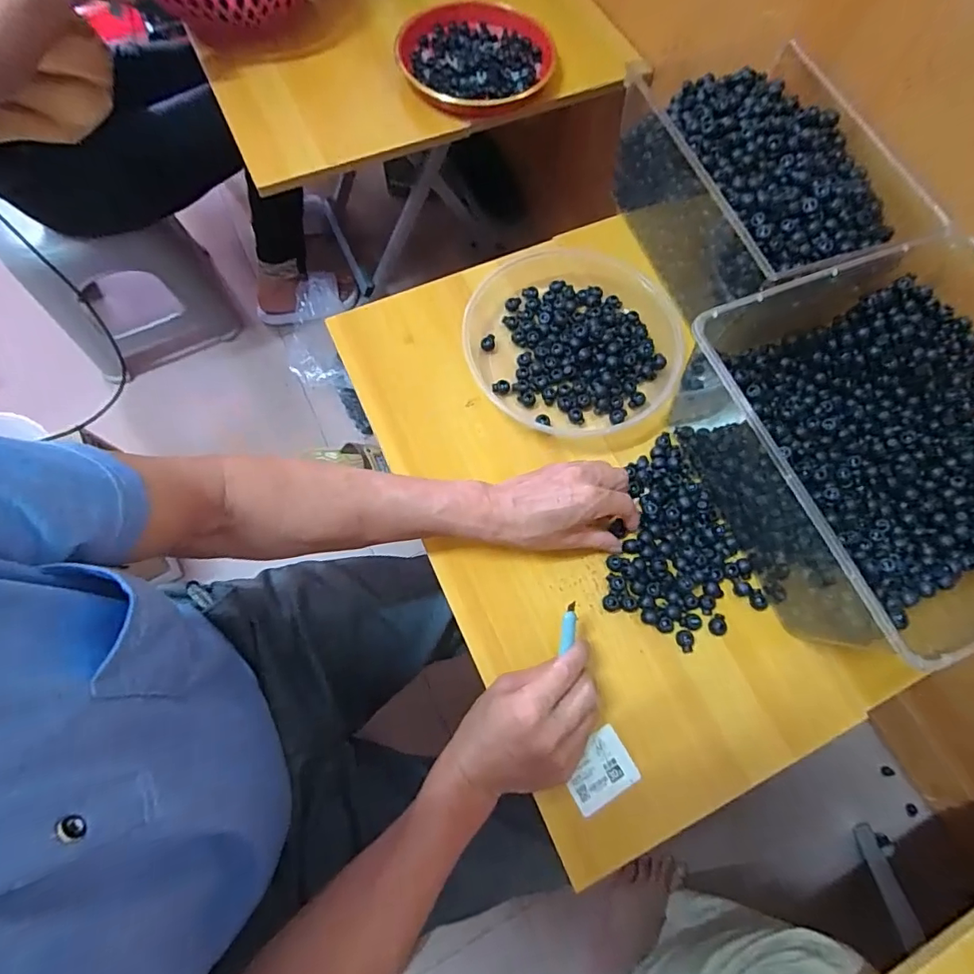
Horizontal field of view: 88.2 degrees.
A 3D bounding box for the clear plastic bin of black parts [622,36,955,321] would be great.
[{"bbox_3d":[0.277,-0.311,0.548,0.174,0.124,0.298,-16,71,-6],"label":"clear plastic bin of black parts"}]

